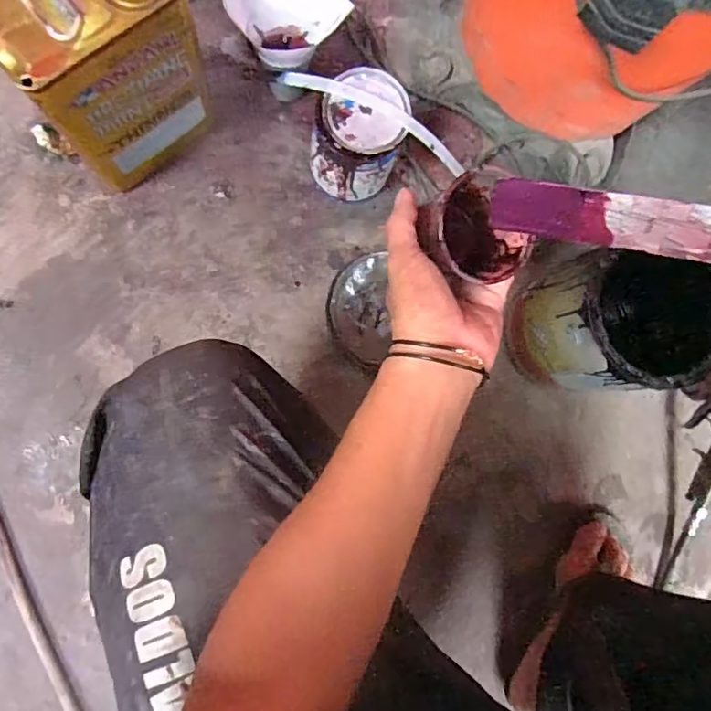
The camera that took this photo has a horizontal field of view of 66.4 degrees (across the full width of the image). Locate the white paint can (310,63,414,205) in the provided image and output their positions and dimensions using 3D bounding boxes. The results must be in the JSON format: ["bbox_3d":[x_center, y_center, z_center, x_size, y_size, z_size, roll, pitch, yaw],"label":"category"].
[{"bbox_3d":[-0.001,-0.251,0.641,0.095,0.141,0.097,1,84,-7],"label":"white paint can"}]

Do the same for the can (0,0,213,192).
[{"bbox_3d":[-0.246,-0.285,0.547,0.154,0.250,0.109,-41,90,-9],"label":"can"}]

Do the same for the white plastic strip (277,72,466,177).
[{"bbox_3d":[0.024,-0.263,0.605,0.227,0.047,0.015,24,82,-4],"label":"white plastic strip"}]

